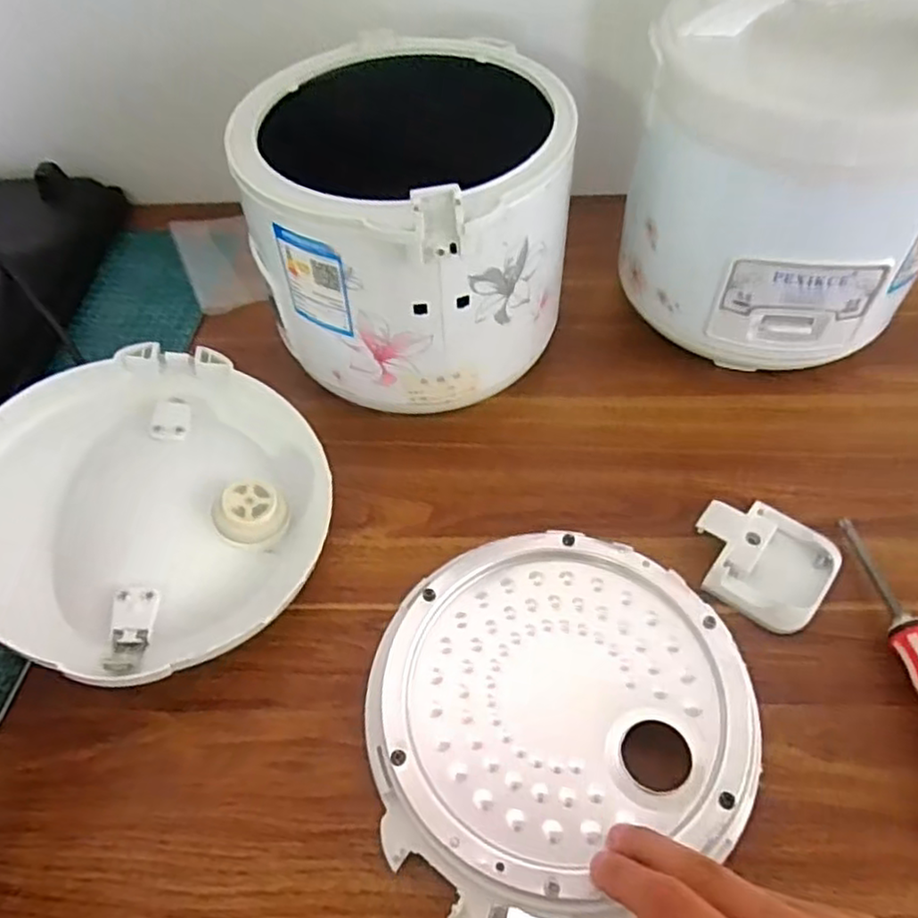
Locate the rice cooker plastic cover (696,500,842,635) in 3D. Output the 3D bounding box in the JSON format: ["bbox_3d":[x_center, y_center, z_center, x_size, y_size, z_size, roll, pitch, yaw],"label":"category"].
[{"bbox_3d":[0.181,0.060,0.408,0.078,0.019,0.070,31,60,22],"label":"rice cooker plastic cover"}]

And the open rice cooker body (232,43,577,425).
[{"bbox_3d":[-0.028,-0.156,0.473,0.200,0.178,0.221,8,54,7],"label":"open rice cooker body"}]

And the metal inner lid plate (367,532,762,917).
[{"bbox_3d":[0.050,0.122,0.349,0.186,0.021,0.186,-1,54,1],"label":"metal inner lid plate"}]

